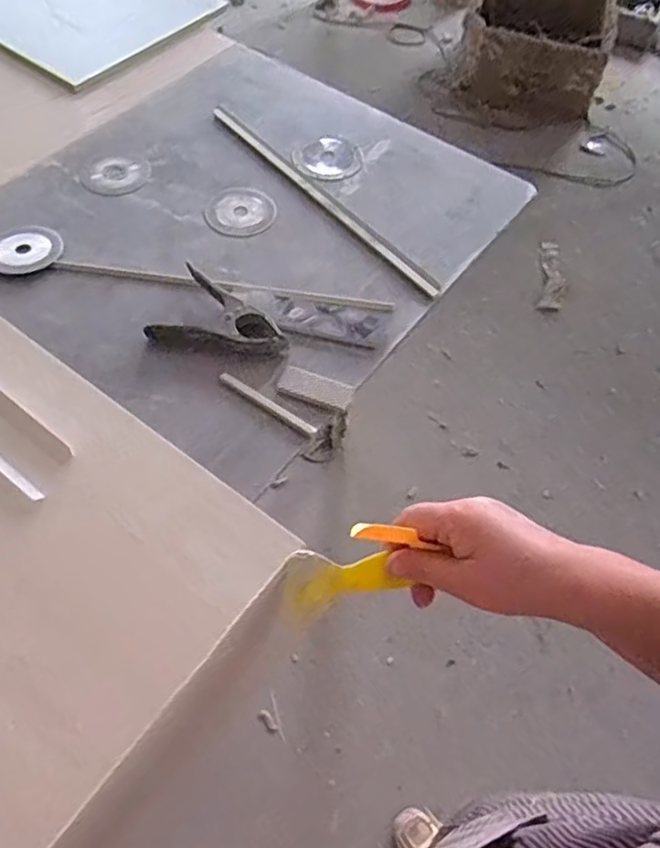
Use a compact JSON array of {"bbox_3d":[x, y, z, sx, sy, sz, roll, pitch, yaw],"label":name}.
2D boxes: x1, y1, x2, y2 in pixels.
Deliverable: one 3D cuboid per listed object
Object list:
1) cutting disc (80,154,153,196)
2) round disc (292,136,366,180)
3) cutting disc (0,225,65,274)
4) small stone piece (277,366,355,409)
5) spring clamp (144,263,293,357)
[{"bbox_3d":[-0.312,-0.363,0.941,0.098,0.005,0.098,2,56,-3],"label":"cutting disc"},{"bbox_3d":[-0.002,-0.402,0.972,0.104,0.008,0.102,2,56,-3],"label":"round disc"},{"bbox_3d":[-0.402,-0.230,0.846,0.095,0.005,0.084,-31,68,-20],"label":"cutting disc"},{"bbox_3d":[-0.016,-0.042,0.745,0.083,0.007,0.036,16,57,7],"label":"small stone piece"},{"bbox_3d":[-0.127,-0.121,0.770,0.155,0.031,0.107,23,58,11],"label":"spring clamp"}]

